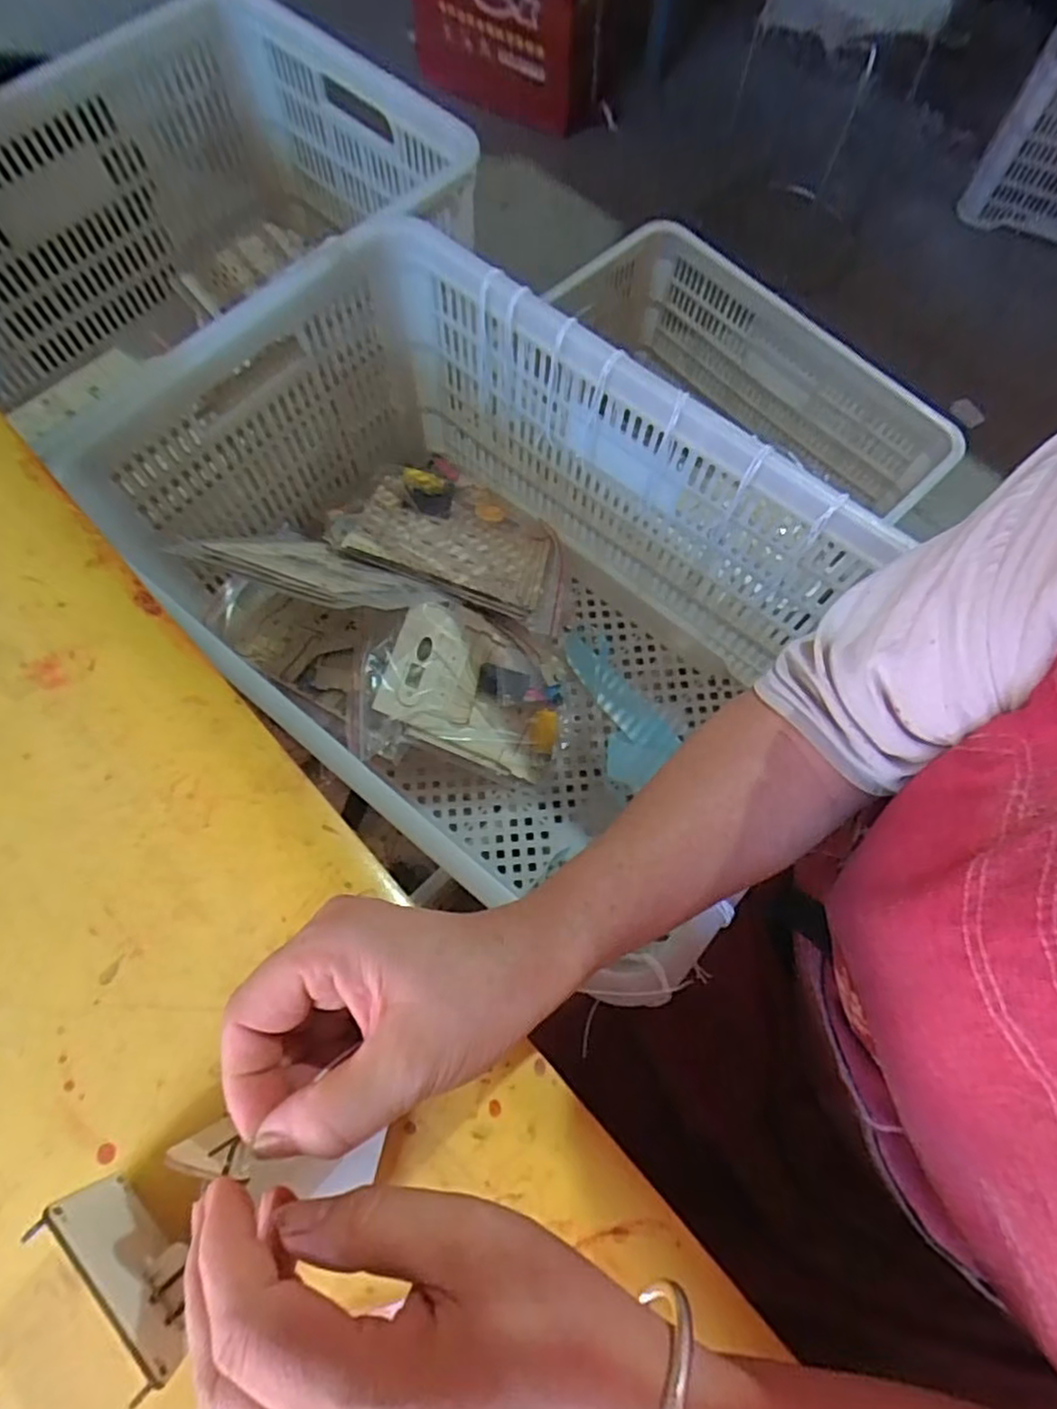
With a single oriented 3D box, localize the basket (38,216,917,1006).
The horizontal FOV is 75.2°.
[{"bbox_3d":[-0.064,-0.141,0.691,0.594,0.316,0.405,38,73,10],"label":"basket"}]

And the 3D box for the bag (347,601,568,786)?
[{"bbox_3d":[-0.070,-0.015,0.756,0.234,0.046,0.177,12,74,-22],"label":"bag"}]

